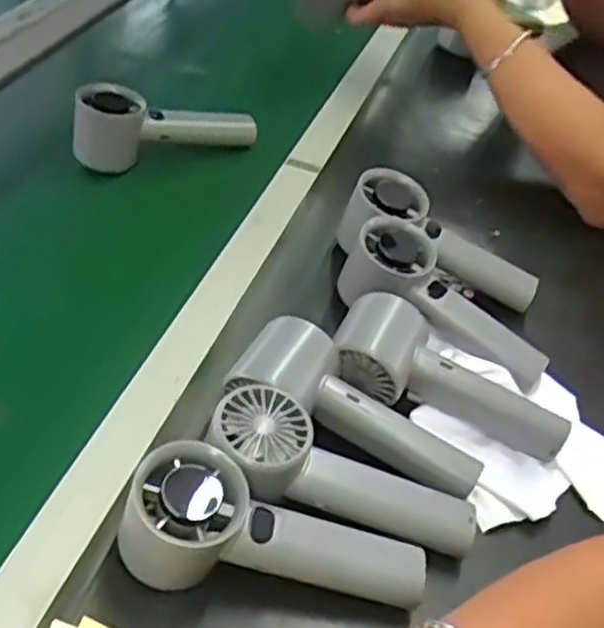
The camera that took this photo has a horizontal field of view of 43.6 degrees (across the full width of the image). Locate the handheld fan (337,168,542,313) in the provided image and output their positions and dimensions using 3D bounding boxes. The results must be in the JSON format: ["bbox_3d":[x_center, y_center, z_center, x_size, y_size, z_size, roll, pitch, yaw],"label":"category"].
[{"bbox_3d":[0.104,-0.046,0.581,0.163,0.061,0.049,30,44,-6],"label":"handheld fan"}]

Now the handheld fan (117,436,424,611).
[{"bbox_3d":[-0.014,0.121,0.390,0.157,0.051,0.055,19,42,-10],"label":"handheld fan"}]

